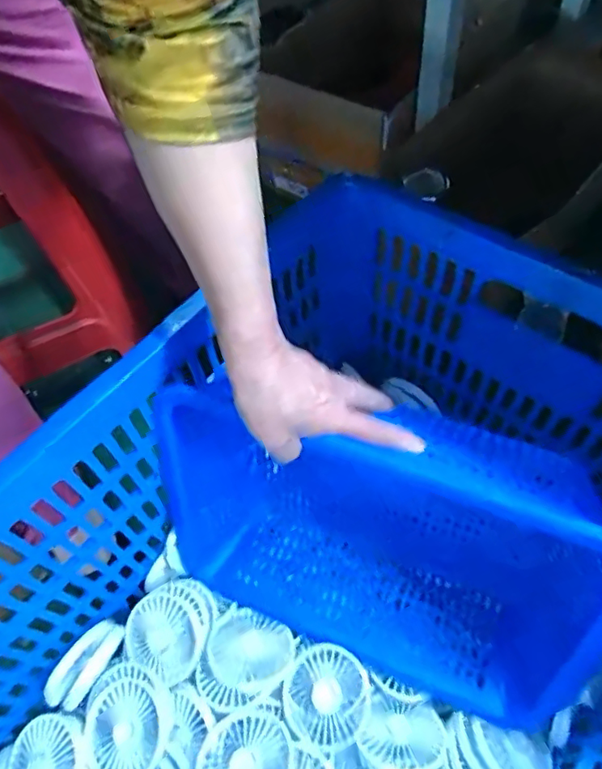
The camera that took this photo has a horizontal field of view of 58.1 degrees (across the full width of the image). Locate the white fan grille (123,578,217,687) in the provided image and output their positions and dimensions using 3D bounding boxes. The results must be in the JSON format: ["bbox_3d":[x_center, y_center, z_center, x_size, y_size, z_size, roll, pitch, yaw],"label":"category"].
[{"bbox_3d":[-0.137,0.256,0.576,0.090,0.024,0.095,-2,56,4],"label":"white fan grille"}]

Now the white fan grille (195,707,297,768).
[{"bbox_3d":[-0.051,0.348,0.496,0.088,0.012,0.085,-34,46,-31],"label":"white fan grille"}]

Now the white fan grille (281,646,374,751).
[{"bbox_3d":[0.026,0.309,0.536,0.087,0.014,0.084,-2,56,4],"label":"white fan grille"}]

